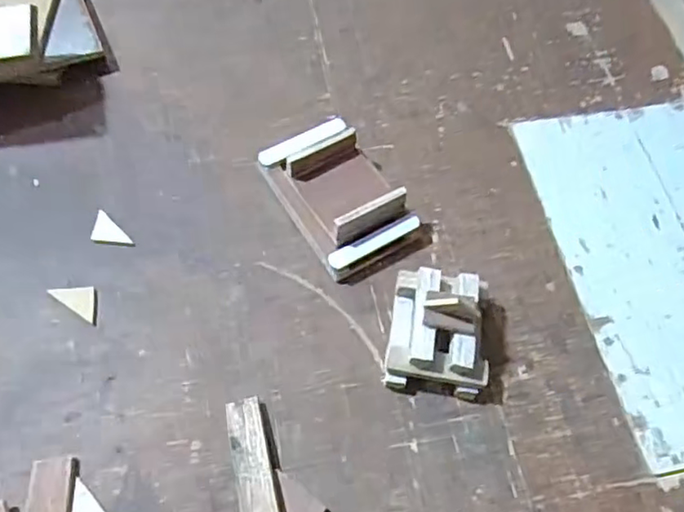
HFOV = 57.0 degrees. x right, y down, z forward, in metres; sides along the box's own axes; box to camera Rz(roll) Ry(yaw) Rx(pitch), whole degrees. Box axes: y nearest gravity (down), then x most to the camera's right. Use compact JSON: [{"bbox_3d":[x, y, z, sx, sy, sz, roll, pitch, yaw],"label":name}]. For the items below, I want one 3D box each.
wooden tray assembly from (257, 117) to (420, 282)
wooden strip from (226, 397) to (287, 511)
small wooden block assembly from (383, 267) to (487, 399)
[{"bbox_3d":[-0.003,-0.062,0.597,0.100,0.048,0.151,-28,67,-16],"label":"wooden tray assembly"},{"bbox_3d":[-0.065,0.171,0.487,0.034,0.025,0.120,-11,64,-9],"label":"wooden strip"},{"bbox_3d":[0.083,0.062,0.528,0.082,0.063,0.096,8,63,1],"label":"small wooden block assembly"}]

